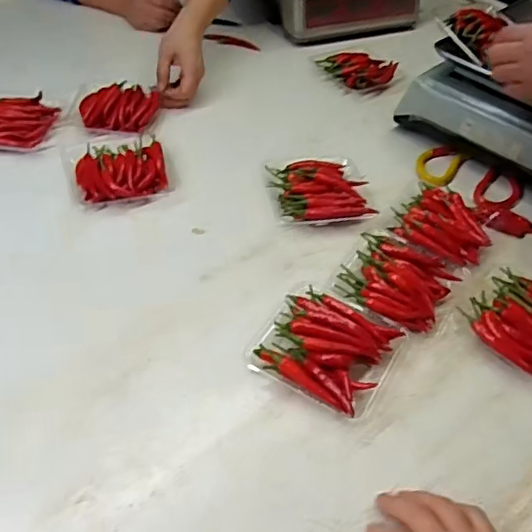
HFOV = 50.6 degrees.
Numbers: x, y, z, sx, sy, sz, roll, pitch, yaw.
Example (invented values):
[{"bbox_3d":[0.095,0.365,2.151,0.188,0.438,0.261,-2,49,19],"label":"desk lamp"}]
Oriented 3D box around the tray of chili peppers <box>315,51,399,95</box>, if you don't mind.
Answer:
[{"bbox_3d":[0.163,-0.337,0.960,0.122,0.029,0.096,-23,53,-26],"label":"tray of chili peppers"}]

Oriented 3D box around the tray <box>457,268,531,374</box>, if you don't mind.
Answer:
[{"bbox_3d":[0.269,0.059,0.583,0.111,0.024,0.108,-28,56,-29],"label":"tray"}]

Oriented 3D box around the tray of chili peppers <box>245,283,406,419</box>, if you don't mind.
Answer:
[{"bbox_3d":[0.059,0.072,0.540,0.124,0.030,0.119,25,49,16],"label":"tray of chili peppers"}]

